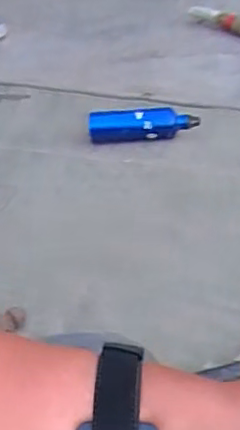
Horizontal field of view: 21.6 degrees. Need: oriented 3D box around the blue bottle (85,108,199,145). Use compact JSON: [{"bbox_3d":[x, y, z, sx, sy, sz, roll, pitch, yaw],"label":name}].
[{"bbox_3d":[0.050,-0.203,1.401,0.243,0.070,0.056,-1,39,6],"label":"blue bottle"}]

